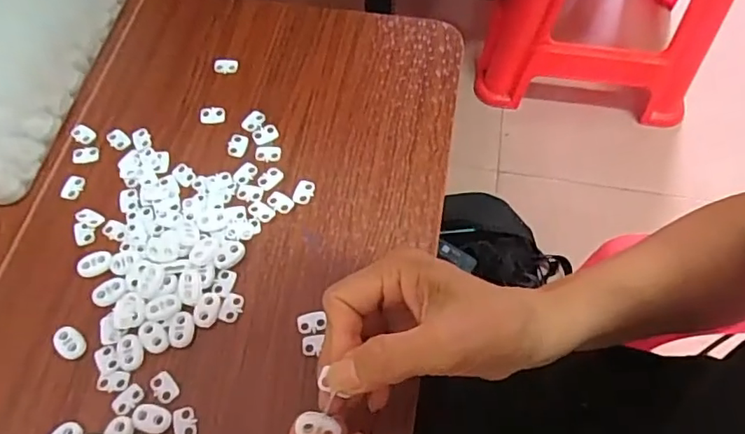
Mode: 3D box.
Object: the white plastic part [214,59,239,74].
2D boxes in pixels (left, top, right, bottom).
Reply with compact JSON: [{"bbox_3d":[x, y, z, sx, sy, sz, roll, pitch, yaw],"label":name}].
[{"bbox_3d":[-0.121,-0.124,0.463,0.019,0.006,0.013,0,62,-1],"label":"white plastic part"}]

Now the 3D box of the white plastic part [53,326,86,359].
[{"bbox_3d":[-0.191,0.079,0.354,0.021,0.006,0.015,36,68,17],"label":"white plastic part"}]

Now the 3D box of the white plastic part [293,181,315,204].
[{"bbox_3d":[-0.049,-0.018,0.406,0.013,0.004,0.019,16,63,8],"label":"white plastic part"}]

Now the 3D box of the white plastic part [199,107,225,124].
[{"bbox_3d":[-0.125,-0.080,0.438,0.019,0.004,0.014,-1,62,-1],"label":"white plastic part"}]

